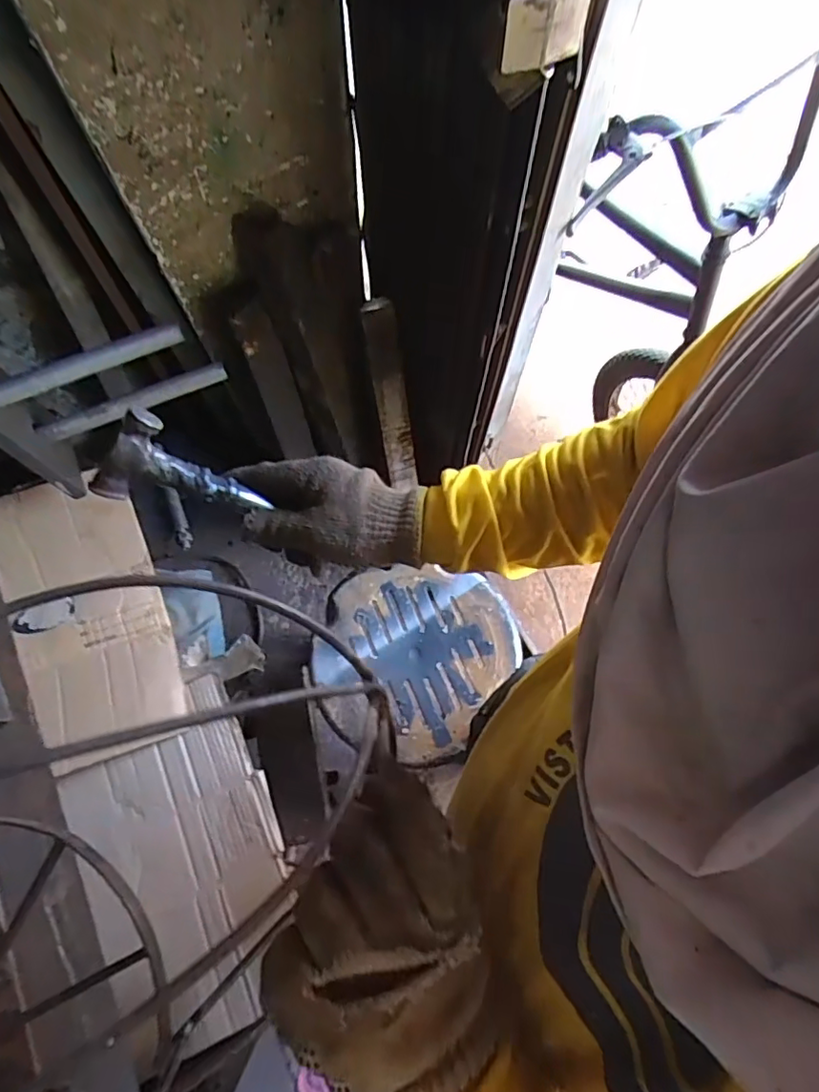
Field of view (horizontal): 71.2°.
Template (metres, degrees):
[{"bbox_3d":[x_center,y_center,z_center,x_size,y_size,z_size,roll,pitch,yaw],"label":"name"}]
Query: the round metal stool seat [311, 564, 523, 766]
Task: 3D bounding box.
[{"bbox_3d":[0.000,0.165,0.890,0.284,0.025,0.306,0,74,-1],"label":"round metal stool seat"}]

